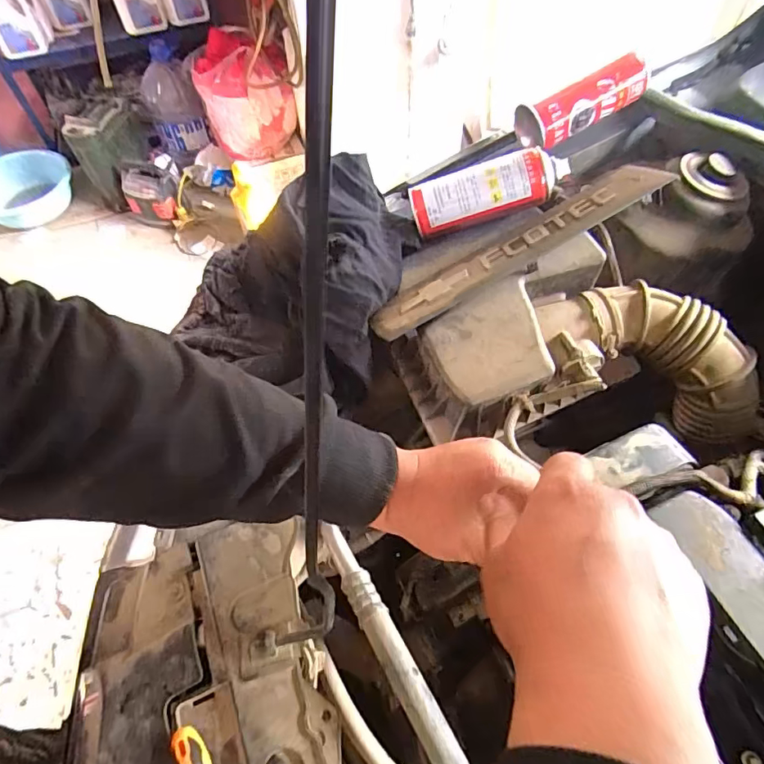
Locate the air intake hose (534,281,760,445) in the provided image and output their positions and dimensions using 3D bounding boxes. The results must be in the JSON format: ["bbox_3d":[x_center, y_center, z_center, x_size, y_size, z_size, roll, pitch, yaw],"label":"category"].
[{"bbox_3d":[0.300,-0.034,0.561,0.256,0.100,0.108,33,63,-2],"label":"air intake hose"}]

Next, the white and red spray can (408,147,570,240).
[{"bbox_3d":[0.127,-0.228,0.609,0.184,0.056,0.052,-14,57,10],"label":"white and red spray can"}]

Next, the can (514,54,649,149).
[{"bbox_3d":[0.253,-0.354,0.636,0.170,0.052,0.050,-25,58,4],"label":"can"}]

